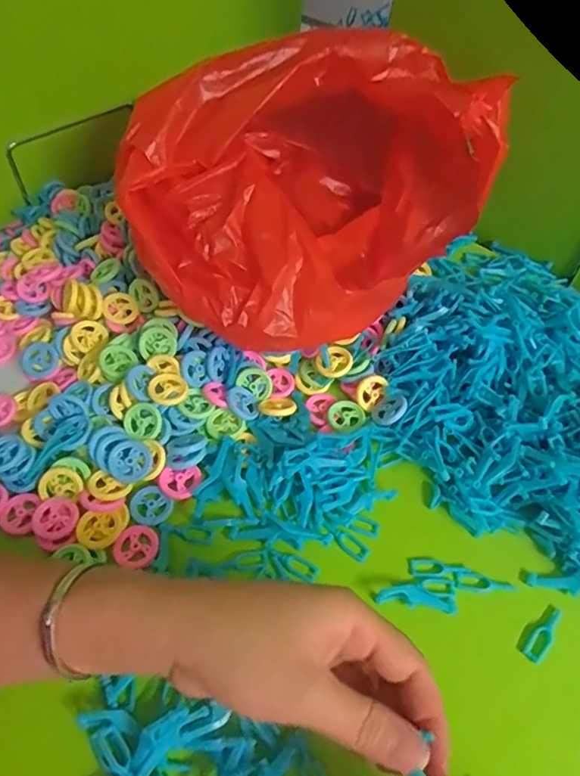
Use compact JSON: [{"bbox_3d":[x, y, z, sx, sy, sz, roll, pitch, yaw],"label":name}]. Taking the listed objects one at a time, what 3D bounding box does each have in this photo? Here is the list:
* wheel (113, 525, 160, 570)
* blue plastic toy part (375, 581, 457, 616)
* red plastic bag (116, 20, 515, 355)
[{"bbox_3d":[-0.101,0.105,0.348,0.027,0.005,0.028,2,51,-2],"label":"wheel"},{"bbox_3d":[0.081,0.132,0.335,0.051,0.008,0.016,8,52,3],"label":"blue plastic toy part"},{"bbox_3d":[0.013,-0.169,0.410,0.232,0.127,0.282,32,57,21],"label":"red plastic bag"}]

